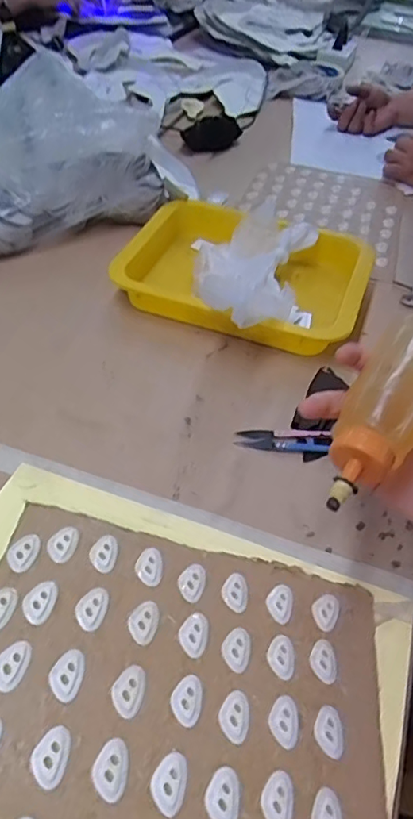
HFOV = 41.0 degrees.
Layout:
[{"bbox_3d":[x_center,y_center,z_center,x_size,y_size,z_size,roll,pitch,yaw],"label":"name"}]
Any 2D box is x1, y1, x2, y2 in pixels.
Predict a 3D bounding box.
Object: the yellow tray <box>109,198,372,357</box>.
[{"bbox_3d":[0.042,-0.147,0.595,0.248,0.044,0.189,20,50,14],"label":"yellow tray"}]

